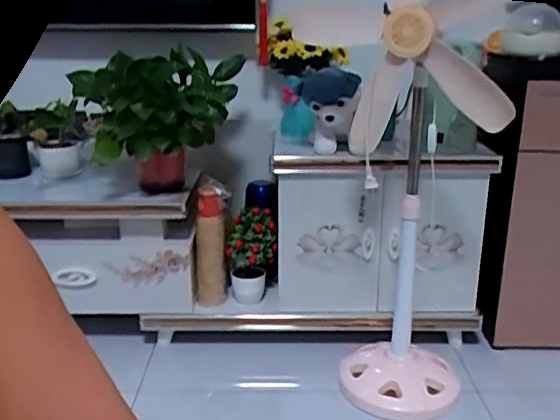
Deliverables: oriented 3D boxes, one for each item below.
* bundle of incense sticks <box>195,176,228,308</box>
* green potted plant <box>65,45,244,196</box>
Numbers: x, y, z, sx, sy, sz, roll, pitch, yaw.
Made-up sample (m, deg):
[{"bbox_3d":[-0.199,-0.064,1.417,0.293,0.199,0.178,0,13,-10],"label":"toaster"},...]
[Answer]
[{"bbox_3d":[-0.170,0.093,1.472,0.086,0.318,0.083,-3,19,-8],"label":"bundle of incense sticks"},{"bbox_3d":[-0.289,-0.202,1.396,0.313,0.302,0.295,9,21,27],"label":"green potted plant"}]

